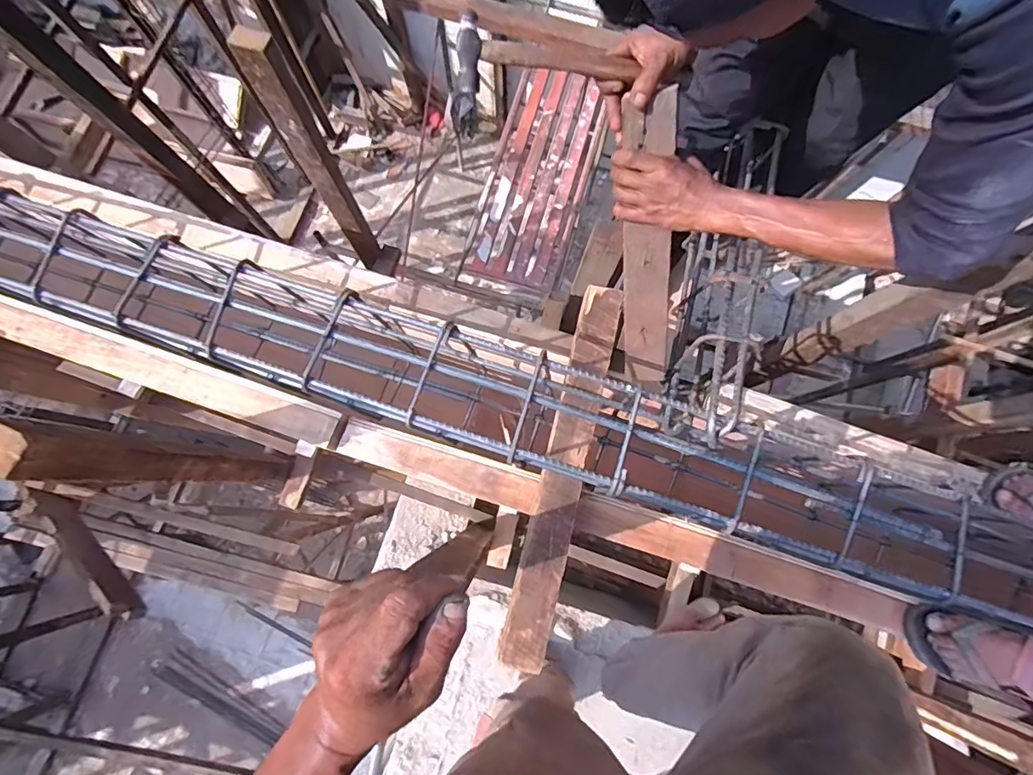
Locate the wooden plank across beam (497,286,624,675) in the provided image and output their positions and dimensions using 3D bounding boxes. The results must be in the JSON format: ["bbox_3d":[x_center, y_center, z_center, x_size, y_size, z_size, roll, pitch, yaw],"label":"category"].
[{"bbox_3d":[0.083,0.127,0.830,0.068,0.026,0.628,14,78,2],"label":"wooden plank across beam"}]

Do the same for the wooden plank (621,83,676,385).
[{"bbox_3d":[0.191,-0.180,0.732,0.071,0.433,0.033,-10,37,-3],"label":"wooden plank"}]

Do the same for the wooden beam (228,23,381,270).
[{"bbox_3d":[-0.401,-0.444,1.068,0.068,0.650,0.051,-33,80,-8],"label":"wooden beam"}]

